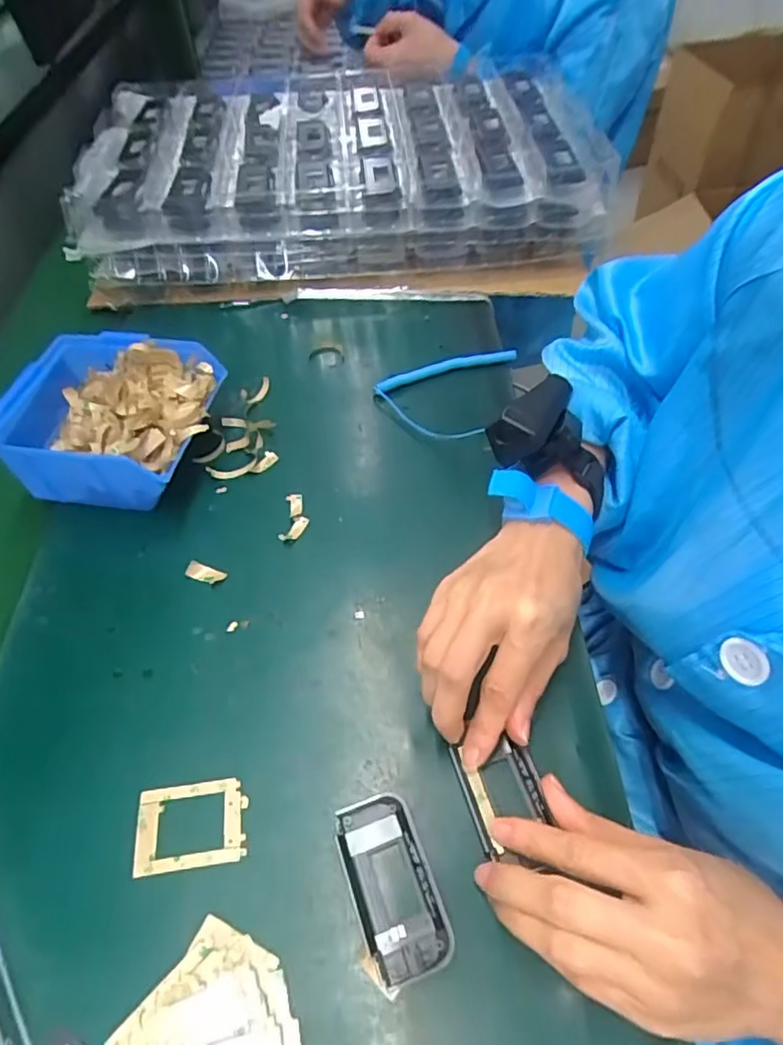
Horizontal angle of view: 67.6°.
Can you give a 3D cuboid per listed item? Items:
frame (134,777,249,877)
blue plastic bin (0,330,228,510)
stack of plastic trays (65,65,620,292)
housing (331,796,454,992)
[{"bbox_3d":[-0.102,0.153,0.297,0.055,0.004,0.040,-7,52,-4],"label":"frame"},{"bbox_3d":[-0.211,-0.076,0.438,0.154,0.066,0.125,3,52,4],"label":"blue plastic bin"},{"bbox_3d":[-0.055,-0.396,0.648,0.507,0.082,0.326,-3,52,-1],"label":"stack of plastic trays"},{"bbox_3d":[0.000,0.171,0.279,0.038,0.008,0.076,-19,54,-13],"label":"housing"}]

